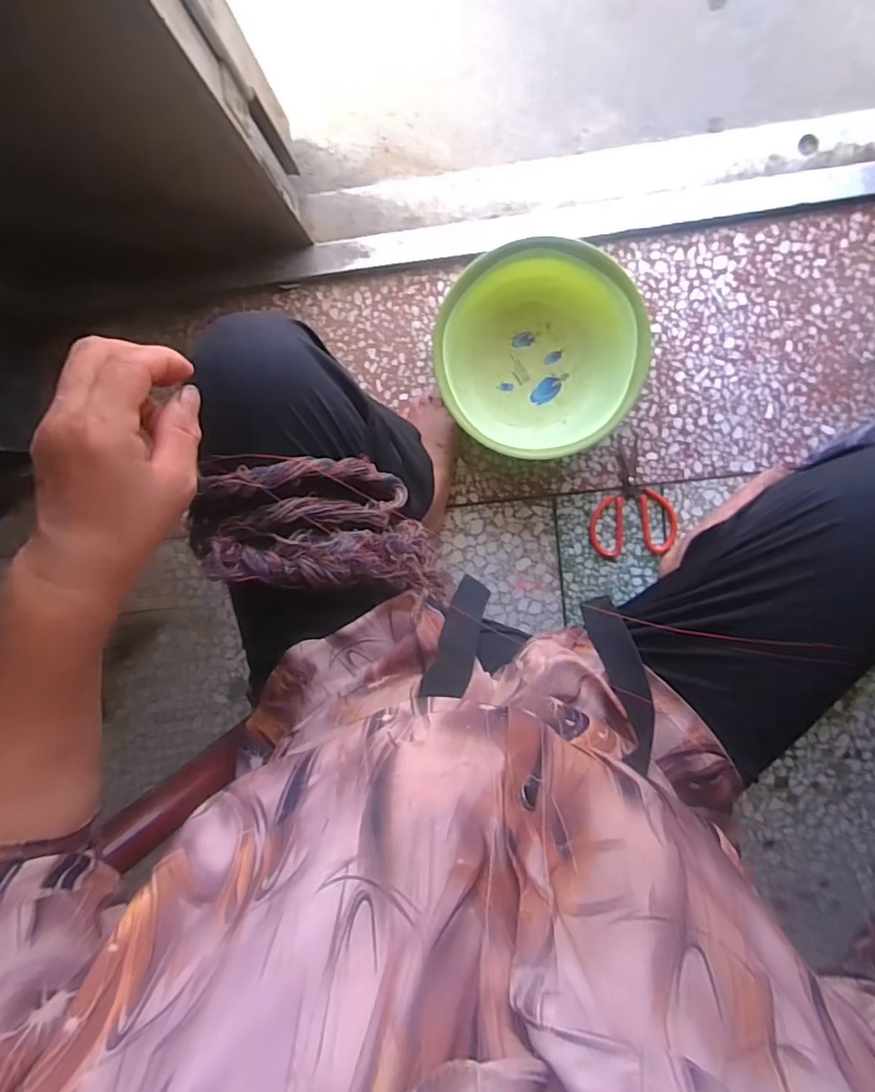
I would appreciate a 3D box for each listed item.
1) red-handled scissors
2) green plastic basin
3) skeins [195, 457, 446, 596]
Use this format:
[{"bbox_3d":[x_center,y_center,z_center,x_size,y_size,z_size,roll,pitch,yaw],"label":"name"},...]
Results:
[{"bbox_3d":[0.280,-0.067,0.790,0.120,0.004,0.163,-7,95,6],"label":"red-handled scissors"},{"bbox_3d":[0.133,-0.252,0.718,0.251,0.128,0.249,1,96,5],"label":"green plastic basin"},{"bbox_3d":[-0.086,-0.019,0.427,0.177,0.101,0.102,10,98,2],"label":"skeins"}]

